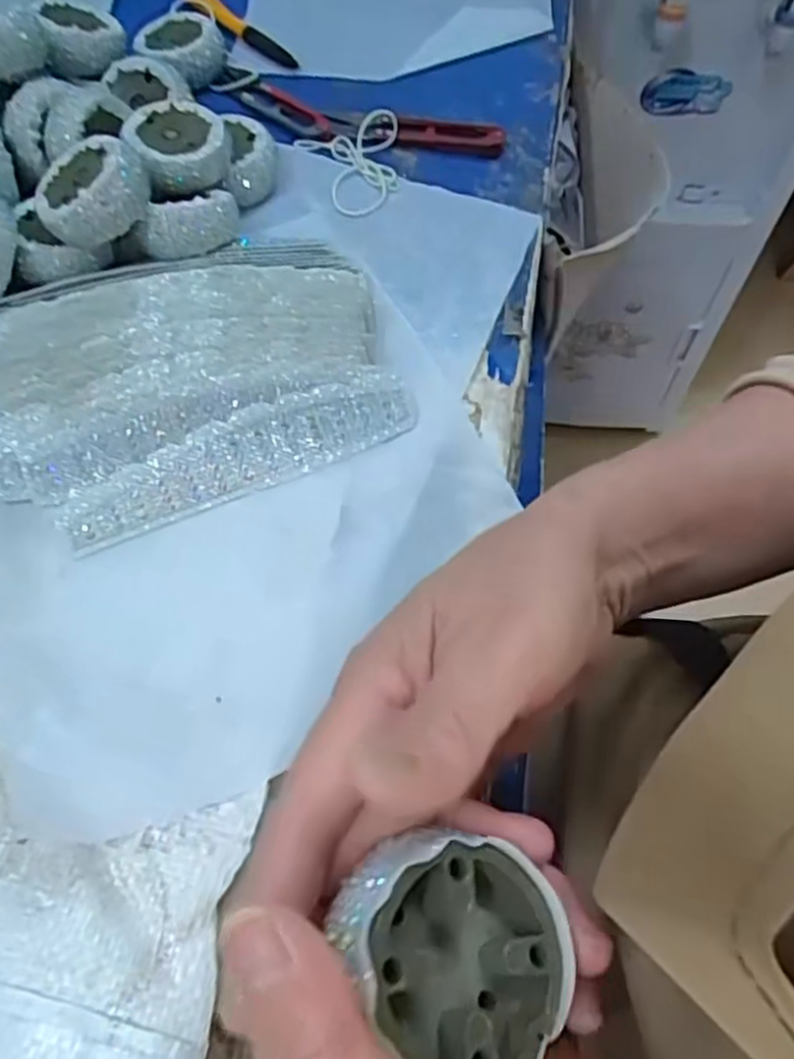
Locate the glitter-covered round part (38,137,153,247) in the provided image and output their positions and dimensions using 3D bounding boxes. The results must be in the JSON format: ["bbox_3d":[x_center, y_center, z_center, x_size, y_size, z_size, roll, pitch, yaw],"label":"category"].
[{"bbox_3d":[-0.143,-0.160,0.358,0.051,0.026,0.050,-20,63,15],"label":"glitter-covered round part"}]

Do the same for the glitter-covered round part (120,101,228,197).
[{"bbox_3d":[-0.112,-0.195,0.389,0.048,0.027,0.052,1,61,-1],"label":"glitter-covered round part"}]

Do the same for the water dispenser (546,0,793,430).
[{"bbox_3d":[0.281,-0.447,0.866,0.262,0.701,0.240,-1,61,-2],"label":"water dispenser"}]

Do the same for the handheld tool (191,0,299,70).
[{"bbox_3d":[-0.106,-0.330,0.494,0.115,0.015,0.015,39,67,18],"label":"handheld tool"}]

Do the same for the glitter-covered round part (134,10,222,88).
[{"bbox_3d":[-0.134,-0.297,0.464,0.050,0.020,0.047,1,61,-1],"label":"glitter-covered round part"}]

